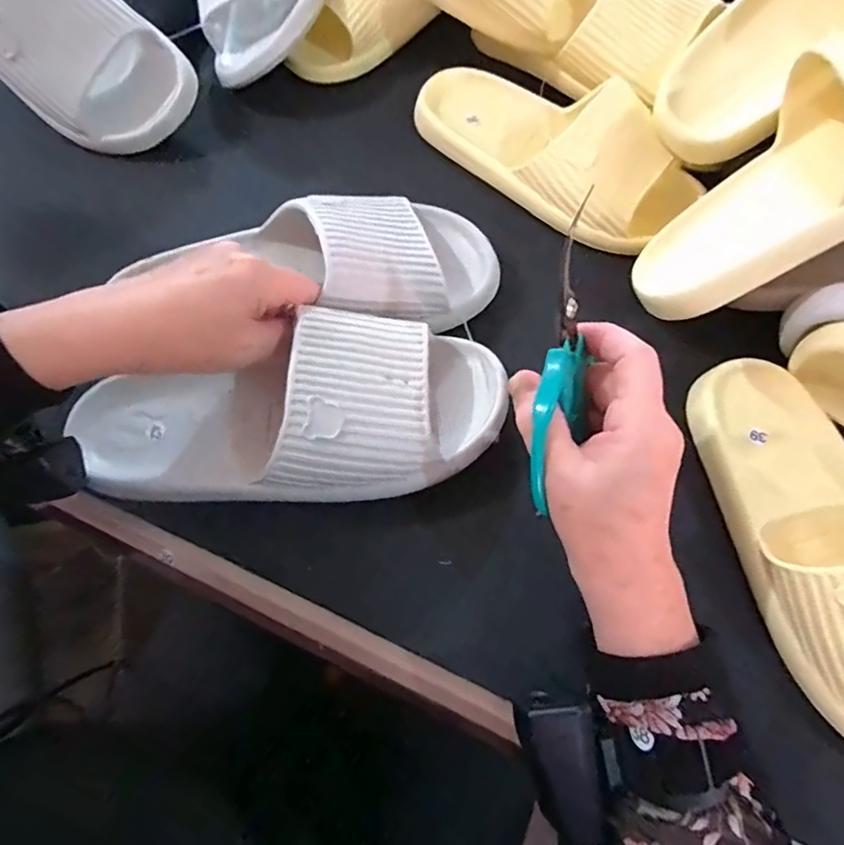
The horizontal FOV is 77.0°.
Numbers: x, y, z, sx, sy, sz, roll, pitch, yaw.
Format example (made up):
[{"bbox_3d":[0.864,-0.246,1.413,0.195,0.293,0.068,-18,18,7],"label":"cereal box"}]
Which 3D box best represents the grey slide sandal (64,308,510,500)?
[{"bbox_3d":[-0.082,-0.007,0.318,0.260,0.064,0.099,-8,68,2],"label":"grey slide sandal"}]

